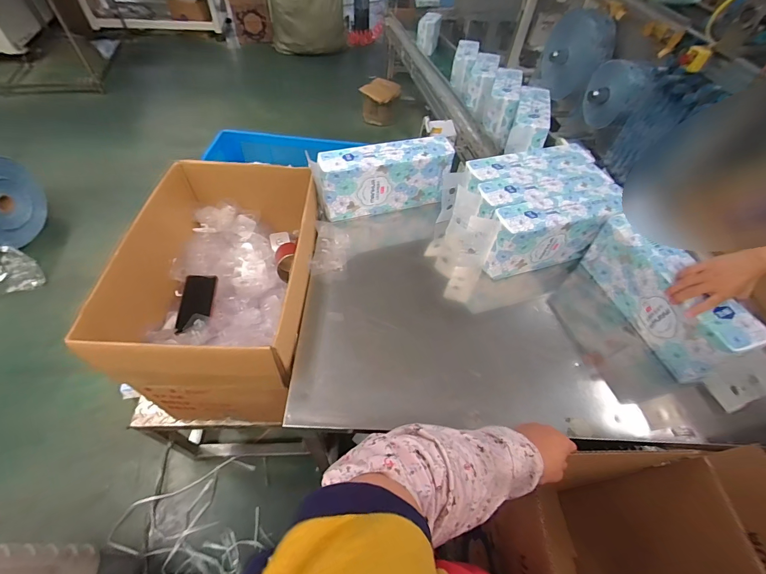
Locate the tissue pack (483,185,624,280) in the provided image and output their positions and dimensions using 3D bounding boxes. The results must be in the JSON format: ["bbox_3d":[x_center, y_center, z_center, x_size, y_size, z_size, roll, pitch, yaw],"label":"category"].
[{"bbox_3d":[0.394,-0.127,0.877,0.274,0.175,0.096,-9,55,-10],"label":"tissue pack"}]

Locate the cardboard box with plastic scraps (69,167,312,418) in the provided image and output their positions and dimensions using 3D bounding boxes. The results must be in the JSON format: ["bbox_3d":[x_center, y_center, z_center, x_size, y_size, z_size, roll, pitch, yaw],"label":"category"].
[{"bbox_3d":[-0.387,0.005,0.968,0.400,0.423,0.591,2,54,-3],"label":"cardboard box with plastic scraps"}]

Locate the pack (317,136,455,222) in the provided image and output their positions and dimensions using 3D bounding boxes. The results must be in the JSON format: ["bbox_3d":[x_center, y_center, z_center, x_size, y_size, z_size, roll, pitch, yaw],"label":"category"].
[{"bbox_3d":[0.003,-0.293,0.961,0.342,0.166,0.098,-10,56,-11],"label":"pack"}]

